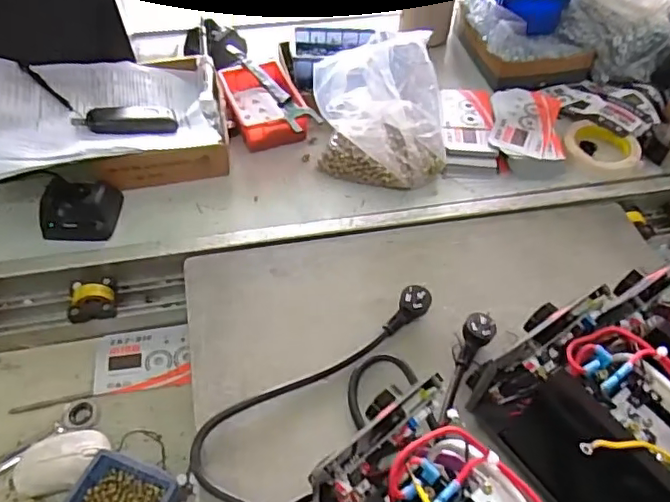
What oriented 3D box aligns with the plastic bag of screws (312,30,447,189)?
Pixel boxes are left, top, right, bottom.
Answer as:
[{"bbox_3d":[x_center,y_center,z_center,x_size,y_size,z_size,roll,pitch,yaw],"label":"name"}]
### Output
[{"bbox_3d":[0.066,-0.193,0.773,0.179,0.141,0.171,8,52,4],"label":"plastic bag of screws"}]

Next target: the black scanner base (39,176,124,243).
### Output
[{"bbox_3d":[-0.319,-0.052,0.714,0.082,0.047,0.076,2,52,-1],"label":"black scanner base"}]

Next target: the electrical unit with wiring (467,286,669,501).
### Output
[{"bbox_3d":[0.237,0.163,0.502,0.148,0.153,0.214,-28,58,-22],"label":"electrical unit with wiring"}]

